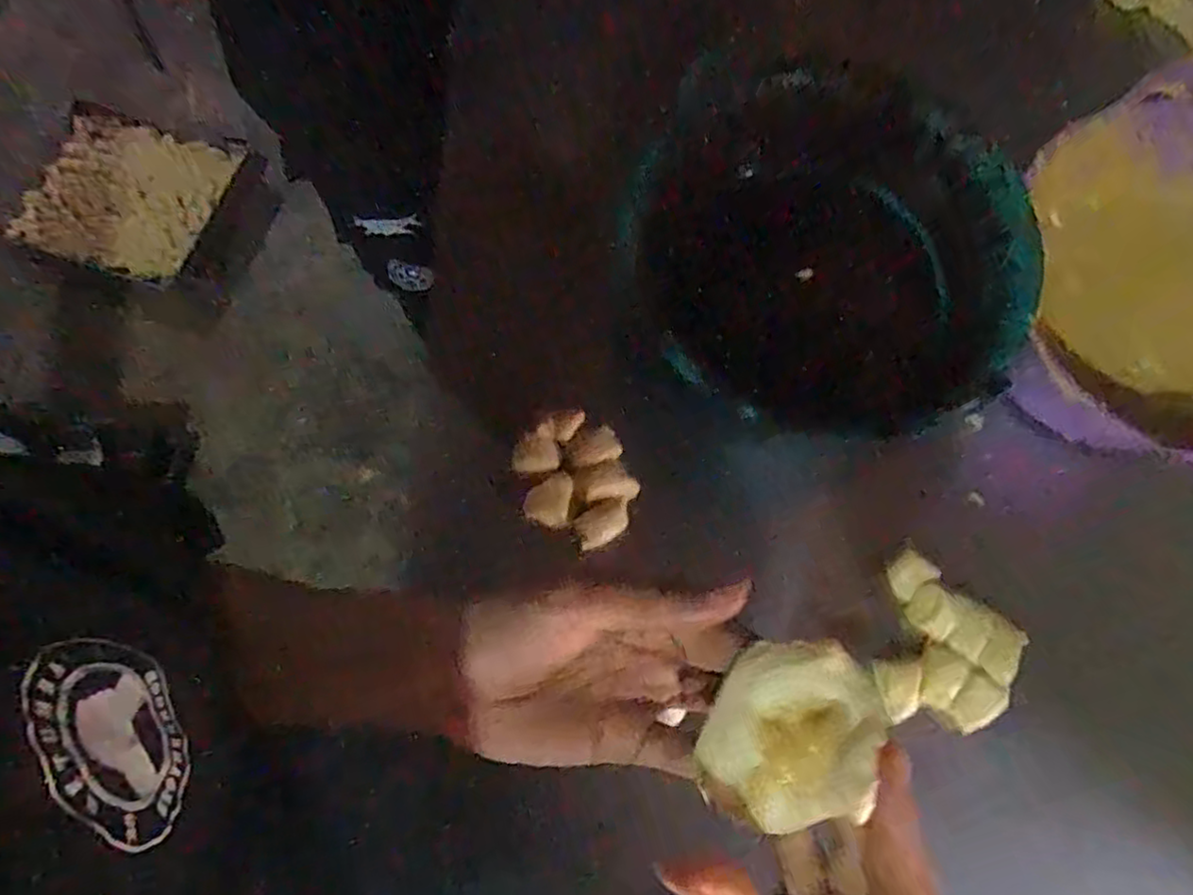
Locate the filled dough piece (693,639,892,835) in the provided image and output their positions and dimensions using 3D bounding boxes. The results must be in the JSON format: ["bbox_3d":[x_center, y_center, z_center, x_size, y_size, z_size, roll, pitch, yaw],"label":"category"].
[{"bbox_3d":[0.063,0.090,0.213,0.045,0.028,0.058,40,79,10],"label":"filled dough piece"}]

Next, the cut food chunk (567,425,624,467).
[{"bbox_3d":[-0.002,0.002,0.557,0.047,0.021,0.028,-28,76,-7],"label":"cut food chunk"}]

